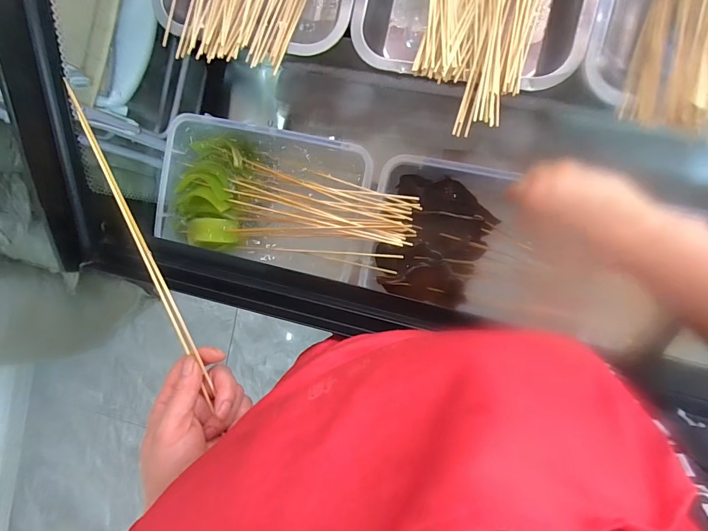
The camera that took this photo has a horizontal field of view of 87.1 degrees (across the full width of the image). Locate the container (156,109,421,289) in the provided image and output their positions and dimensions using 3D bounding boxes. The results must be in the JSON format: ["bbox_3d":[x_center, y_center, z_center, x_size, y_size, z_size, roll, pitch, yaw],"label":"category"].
[{"bbox_3d":[-0.077,-0.079,0.463,0.311,0.093,0.153,13,92,9],"label":"container"}]

